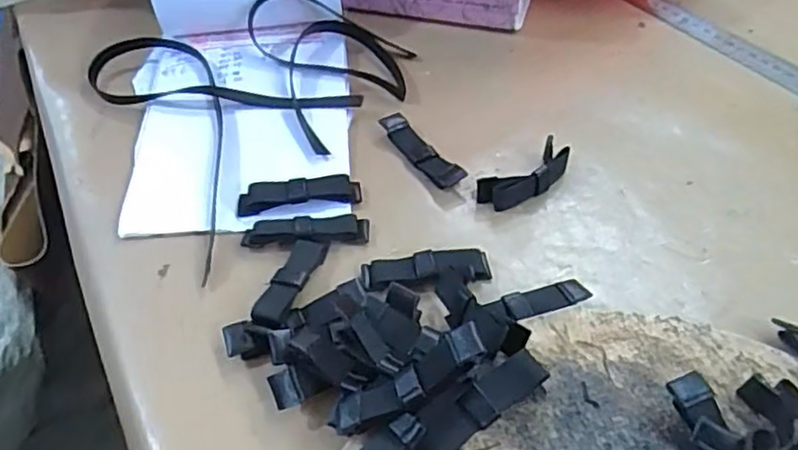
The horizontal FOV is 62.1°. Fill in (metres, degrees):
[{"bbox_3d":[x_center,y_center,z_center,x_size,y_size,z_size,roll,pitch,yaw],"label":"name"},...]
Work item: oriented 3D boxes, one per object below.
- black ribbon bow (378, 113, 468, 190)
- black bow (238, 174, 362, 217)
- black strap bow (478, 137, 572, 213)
[{"bbox_3d":[0.013,-0.044,0.407,0.016,0.012,0.070,-27,51,-20],"label":"black ribbon bow"},{"bbox_3d":[-0.057,-0.017,0.378,0.068,0.009,0.019,-7,47,-3],"label":"black bow"},{"bbox_3d":[0.072,-0.028,0.379,0.055,0.017,0.022,-25,50,-19],"label":"black strap bow"}]

